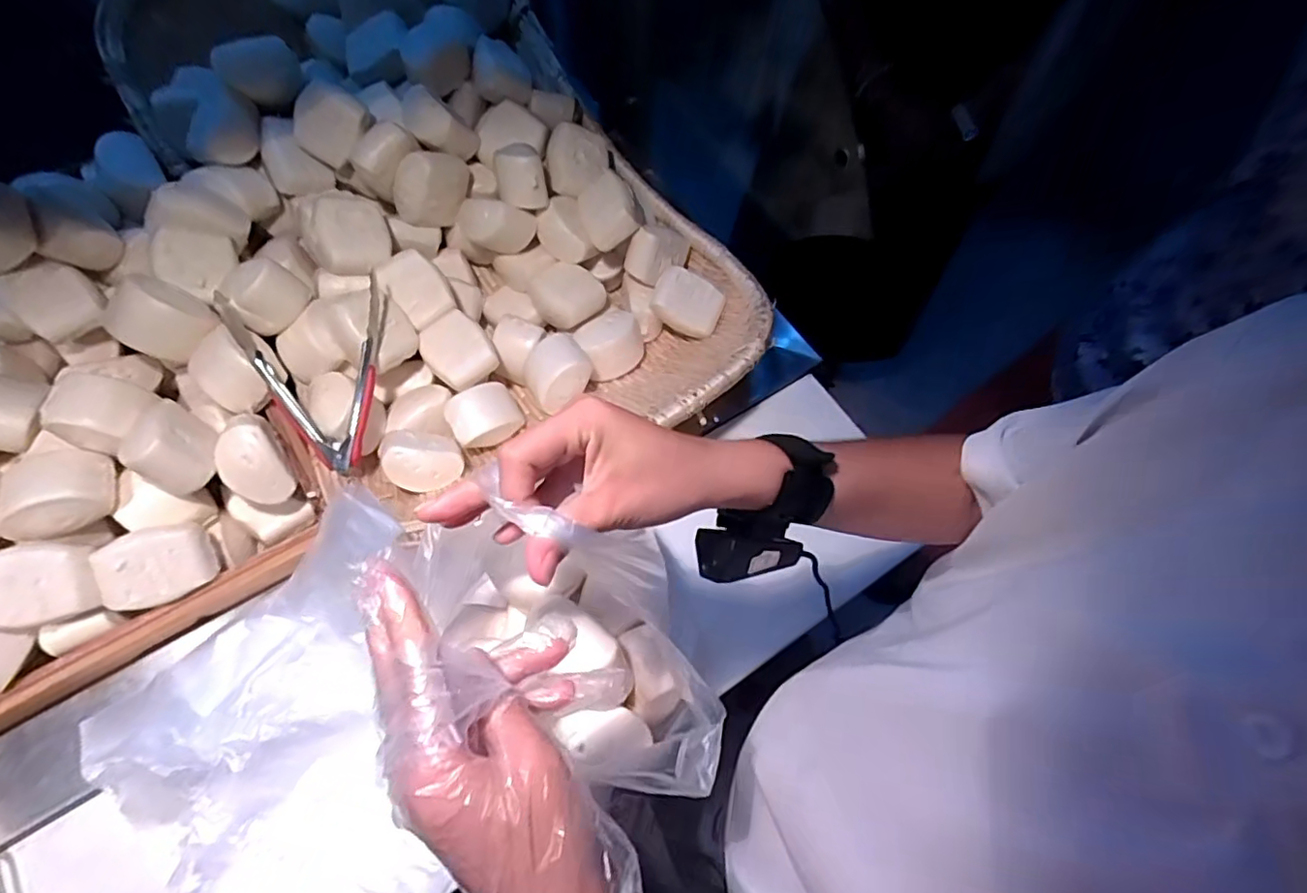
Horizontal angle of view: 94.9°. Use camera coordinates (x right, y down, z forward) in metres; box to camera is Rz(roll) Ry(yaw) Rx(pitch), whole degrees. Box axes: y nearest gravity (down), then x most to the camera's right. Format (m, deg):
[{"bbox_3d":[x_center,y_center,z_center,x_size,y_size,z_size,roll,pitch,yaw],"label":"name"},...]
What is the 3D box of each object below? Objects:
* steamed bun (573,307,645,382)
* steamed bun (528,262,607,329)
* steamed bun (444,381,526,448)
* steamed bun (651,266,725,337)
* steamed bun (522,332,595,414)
[{"bbox_3d":[-0.045,-0.125,0.744,0.084,0.062,0.080,-27,71,-13],"label":"steamed bun"},{"bbox_3d":[-0.105,-0.189,0.746,0.078,0.048,0.070,39,71,13],"label":"steamed bun"},{"bbox_3d":[-0.201,-0.035,0.707,0.082,0.047,0.070,-32,98,-35],"label":"steamed bun"},{"bbox_3d":[0.044,-0.180,0.747,0.081,0.057,0.065,24,69,7],"label":"steamed bun"},{"bbox_3d":[-0.115,-0.086,0.714,0.075,0.064,0.073,1,68,-2],"label":"steamed bun"}]

